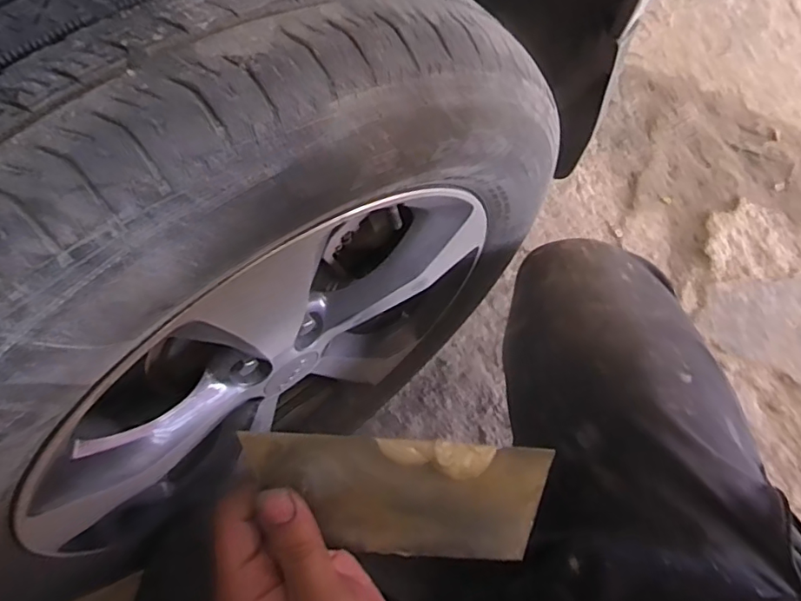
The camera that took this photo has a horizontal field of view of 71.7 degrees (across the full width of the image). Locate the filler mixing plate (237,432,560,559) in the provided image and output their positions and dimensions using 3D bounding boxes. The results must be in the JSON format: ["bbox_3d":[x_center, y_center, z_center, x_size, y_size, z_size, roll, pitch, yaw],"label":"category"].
[{"bbox_3d":[-0.003,0.099,0.273,0.143,0.072,0.008,5,26,-4],"label":"filler mixing plate"}]

